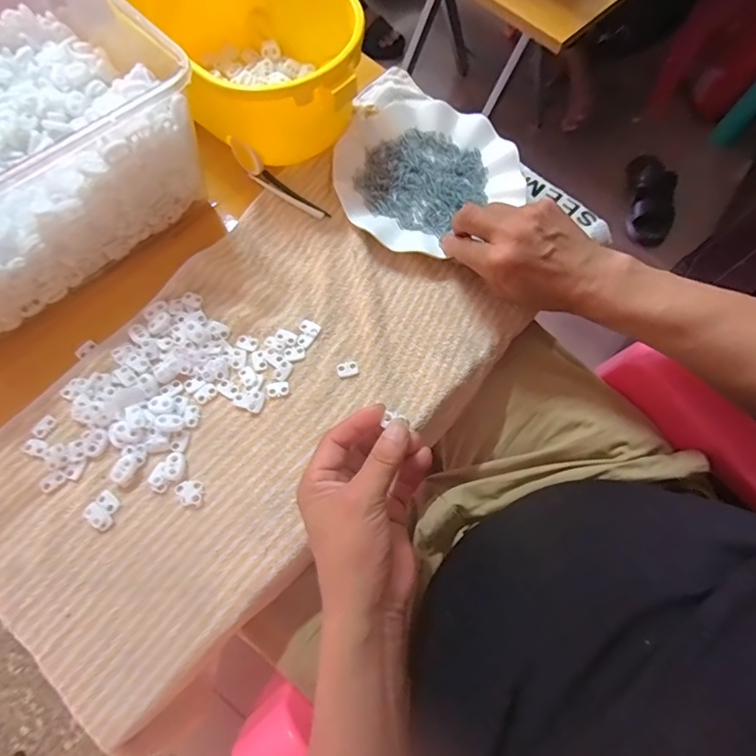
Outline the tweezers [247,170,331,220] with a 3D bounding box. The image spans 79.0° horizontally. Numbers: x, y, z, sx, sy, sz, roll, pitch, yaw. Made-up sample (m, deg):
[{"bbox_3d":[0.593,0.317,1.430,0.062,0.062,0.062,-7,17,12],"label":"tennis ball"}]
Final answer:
[{"bbox_3d":[-0.089,-0.185,0.464,0.092,0.004,0.015,36,73,10],"label":"tweezers"}]

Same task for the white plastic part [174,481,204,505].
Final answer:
[{"bbox_3d":[-0.148,0.090,0.359,0.020,0.005,0.018,-11,71,-6],"label":"white plastic part"}]

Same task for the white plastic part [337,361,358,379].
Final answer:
[{"bbox_3d":[-0.026,-0.008,0.399,0.018,0.004,0.013,-17,72,-8],"label":"white plastic part"}]

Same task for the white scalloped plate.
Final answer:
[{"bbox_3d":[0.043,-0.206,0.460,0.177,0.021,0.167,1,70,-2],"label":"white scalloped plate"}]

